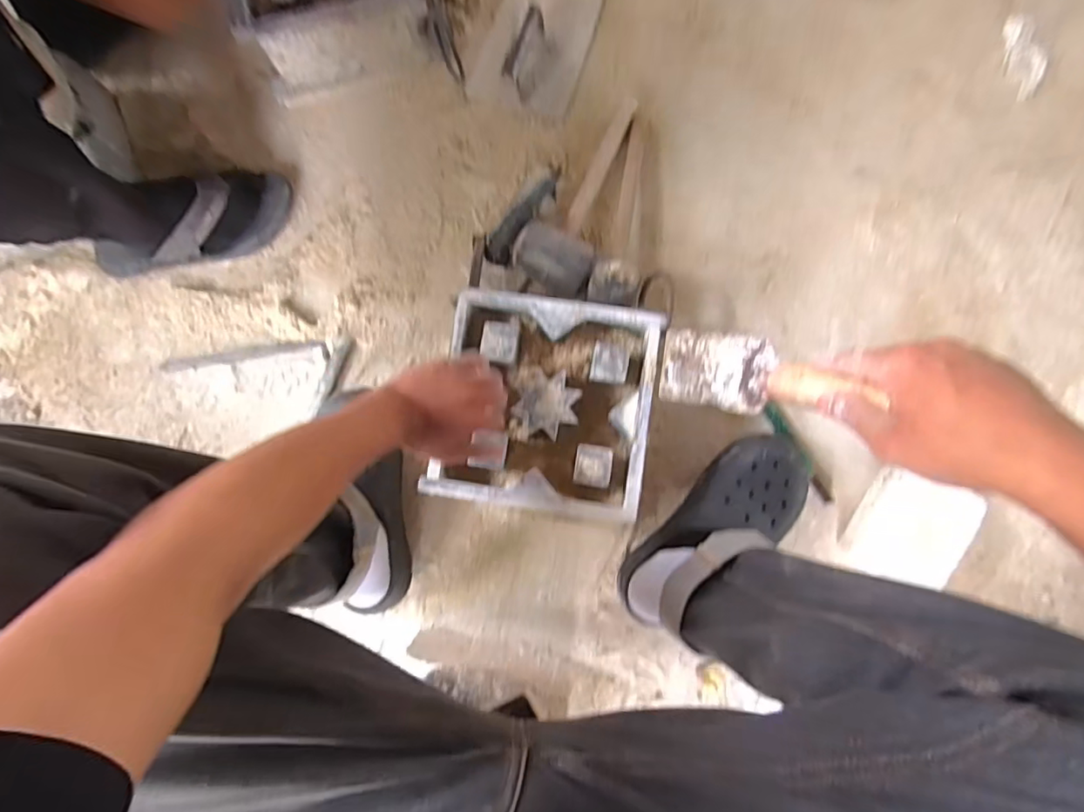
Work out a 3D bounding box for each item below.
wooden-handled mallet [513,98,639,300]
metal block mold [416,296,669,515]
[{"bbox_3d":[0.048,-0.289,0.727,0.102,0.071,0.299,17,86,4],"label":"wooden-handled mallet"},{"bbox_3d":[0.006,-0.002,0.628,0.224,0.056,0.228,9,84,3],"label":"metal block mold"}]

